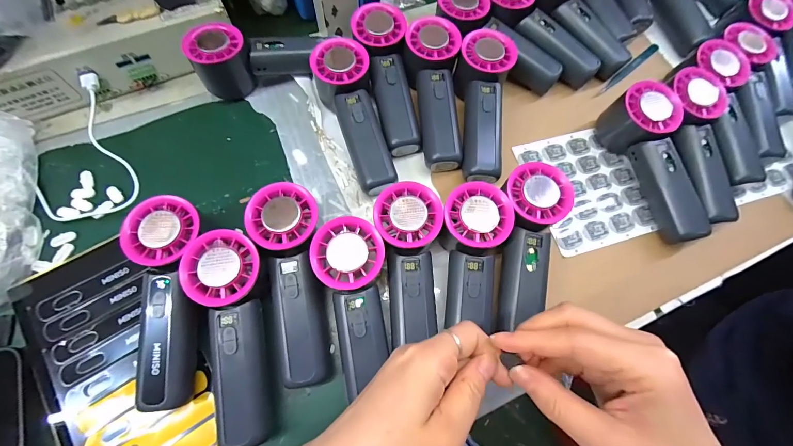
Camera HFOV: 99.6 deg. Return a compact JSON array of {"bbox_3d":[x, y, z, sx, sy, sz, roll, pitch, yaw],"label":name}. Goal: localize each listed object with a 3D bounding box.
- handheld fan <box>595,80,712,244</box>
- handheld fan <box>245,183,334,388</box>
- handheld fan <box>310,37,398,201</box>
[{"bbox_3d":[0.259,-0.058,0.329,0.062,0.060,0.151,-20,70,-10],"label":"handheld fan"},{"bbox_3d":[-0.082,0.046,0.270,0.050,0.032,0.157,-12,82,-7],"label":"handheld fan"},{"bbox_3d":[-0.040,-0.105,0.337,0.051,0.055,0.155,-18,70,-9],"label":"handheld fan"}]

